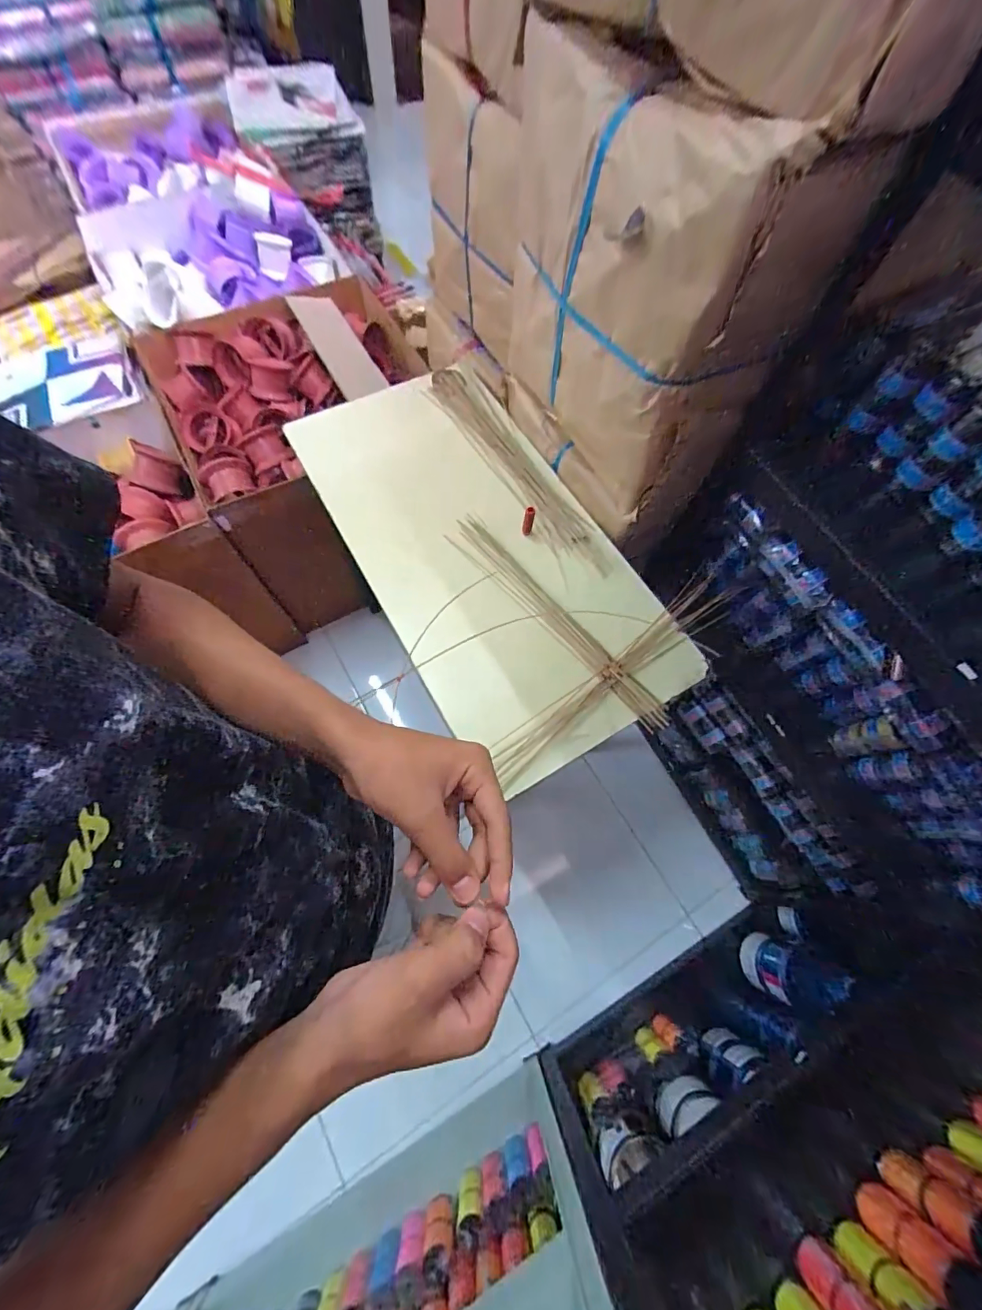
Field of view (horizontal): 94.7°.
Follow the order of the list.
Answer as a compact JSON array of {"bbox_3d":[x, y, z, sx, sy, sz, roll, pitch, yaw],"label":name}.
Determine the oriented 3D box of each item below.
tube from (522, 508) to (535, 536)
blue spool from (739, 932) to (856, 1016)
[{"bbox_3d":[0.063,-0.222,0.763,0.017,0.065,0.020,11,68,2],"label":"tube"},{"bbox_3d":[0.690,0.731,1.037,0.150,0.158,0.119,18,68,5],"label":"blue spool"}]

